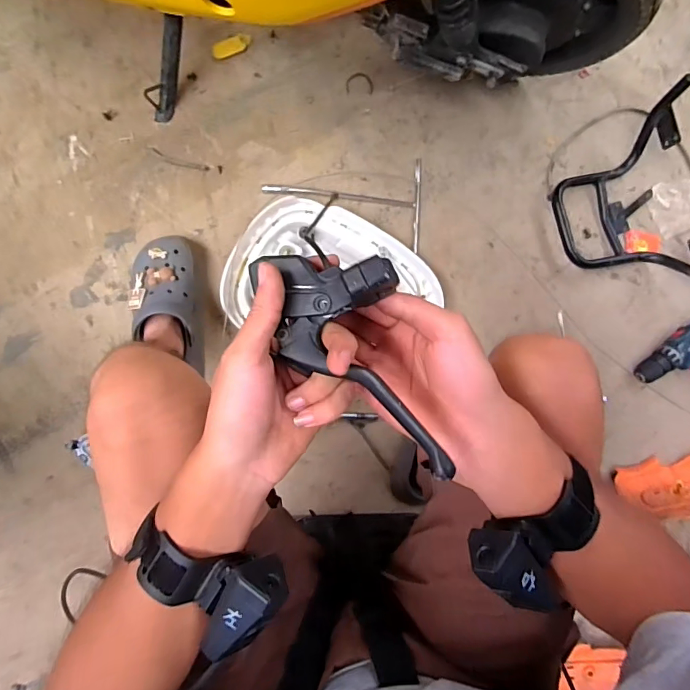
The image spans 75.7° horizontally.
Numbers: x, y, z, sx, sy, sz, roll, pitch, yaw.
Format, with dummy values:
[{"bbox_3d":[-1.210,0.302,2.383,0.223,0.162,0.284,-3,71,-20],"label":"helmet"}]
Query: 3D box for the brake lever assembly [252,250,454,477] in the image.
[{"bbox_3d":[0.017,-0.004,0.265,0.152,0.045,0.082,38,107,25],"label":"brake lever assembly"}]

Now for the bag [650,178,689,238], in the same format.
[{"bbox_3d":[0.646,-0.270,0.843,0.113,0.025,0.099,-18,88,-7],"label":"bag"}]

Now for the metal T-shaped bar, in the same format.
[{"bbox_3d":[-0.002,-0.265,0.788,0.279,0.012,0.166,4,85,-5],"label":"metal T-shaped bar"}]

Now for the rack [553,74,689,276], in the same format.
[{"bbox_3d":[0.491,-0.241,0.774,0.203,0.146,0.329,-13,87,-7],"label":"rack"}]

